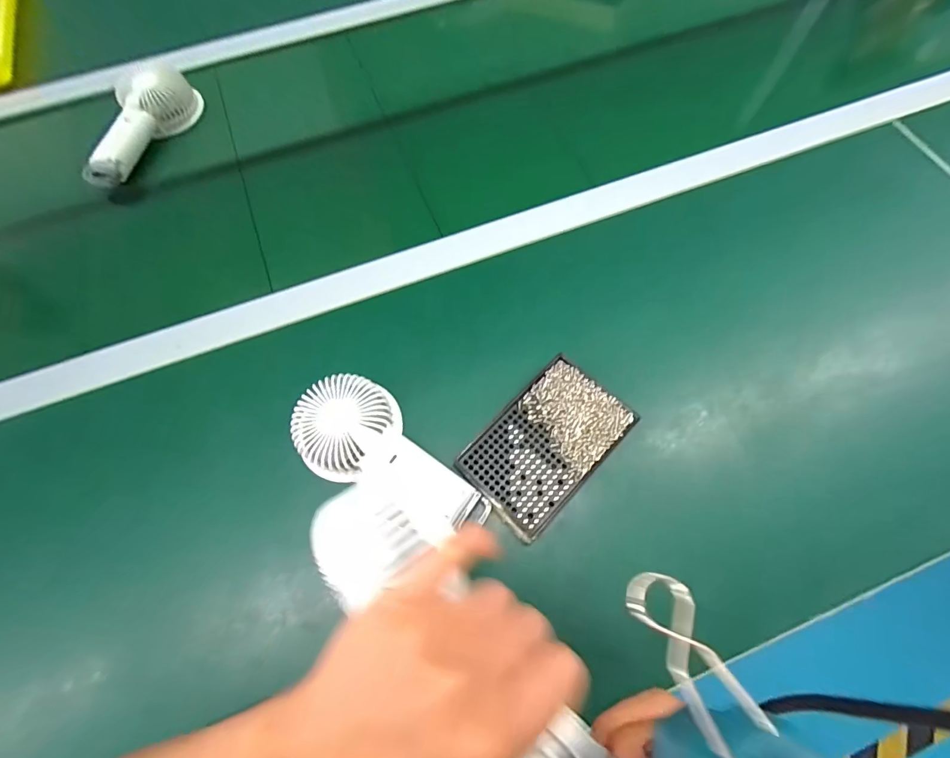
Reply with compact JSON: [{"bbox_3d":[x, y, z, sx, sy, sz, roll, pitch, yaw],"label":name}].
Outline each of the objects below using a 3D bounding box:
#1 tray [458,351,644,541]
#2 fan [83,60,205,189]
[{"bbox_3d":[0.060,0.053,0.355,0.089,0.014,0.137,42,75,16],"label":"tray"},{"bbox_3d":[-0.435,-0.324,0.541,0.081,0.041,0.182,22,70,10],"label":"fan"}]

